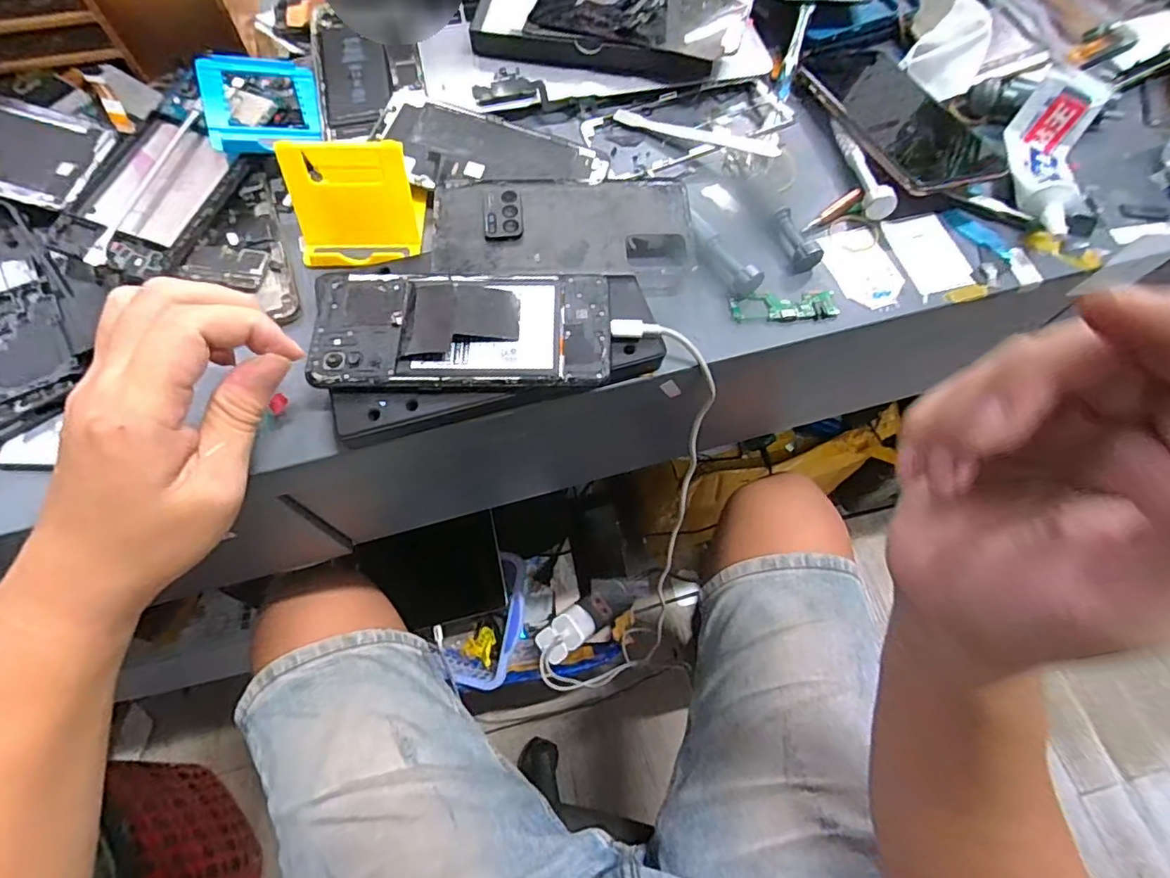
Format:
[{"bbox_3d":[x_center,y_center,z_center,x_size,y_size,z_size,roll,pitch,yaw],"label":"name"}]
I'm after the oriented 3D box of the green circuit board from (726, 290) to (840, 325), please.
[{"bbox_3d":[0.120,-0.080,0.342,0.064,0.009,0.021,-1,65,-1],"label":"green circuit board"}]

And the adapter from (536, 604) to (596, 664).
[{"bbox_3d":[-0.022,0.244,0.716,0.073,0.032,0.044,-36,70,-16],"label":"adapter"}]

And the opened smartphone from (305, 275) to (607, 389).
[{"bbox_3d":[-0.067,-0.061,0.306,0.159,0.005,0.071,0,67,-1],"label":"opened smartphone"}]

